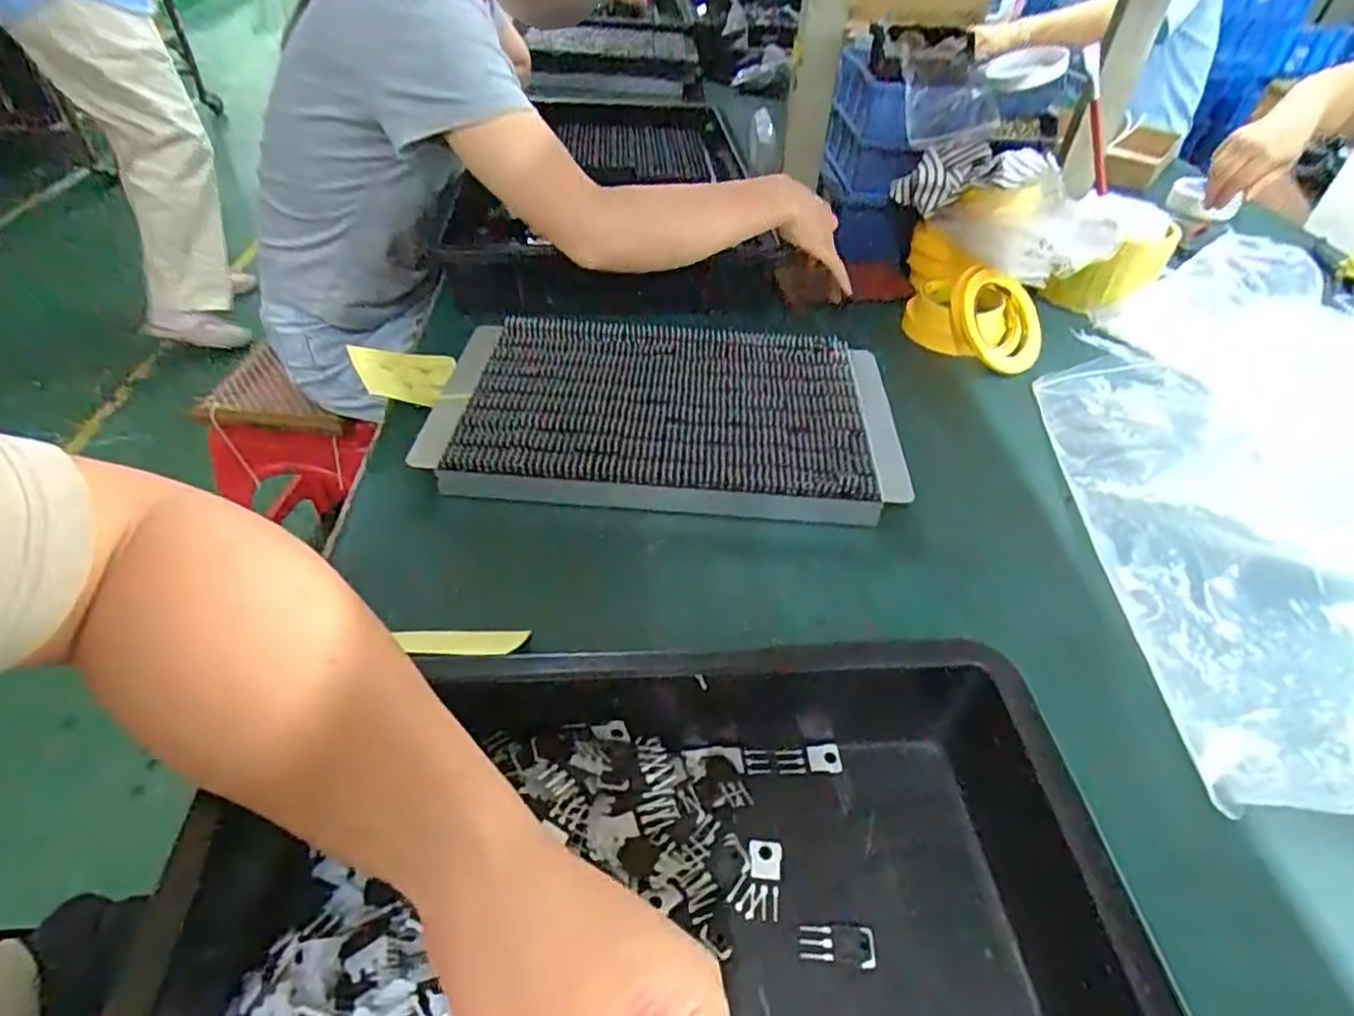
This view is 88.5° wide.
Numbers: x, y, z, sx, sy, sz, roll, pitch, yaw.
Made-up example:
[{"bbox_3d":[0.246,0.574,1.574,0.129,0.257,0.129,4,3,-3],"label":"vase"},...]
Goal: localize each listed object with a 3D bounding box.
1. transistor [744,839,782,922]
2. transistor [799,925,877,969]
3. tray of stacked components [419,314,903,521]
[{"bbox_3d":[0.042,0.178,0.333,0.016,0.005,0.033,8,44,1],"label":"transistor"},{"bbox_3d":[0.073,0.199,0.316,0.033,0.004,0.016,8,44,0],"label":"transistor"},{"bbox_3d":[-0.010,-0.083,0.590,0.375,0.042,0.232,6,44,-2],"label":"tray of stacked components"}]

